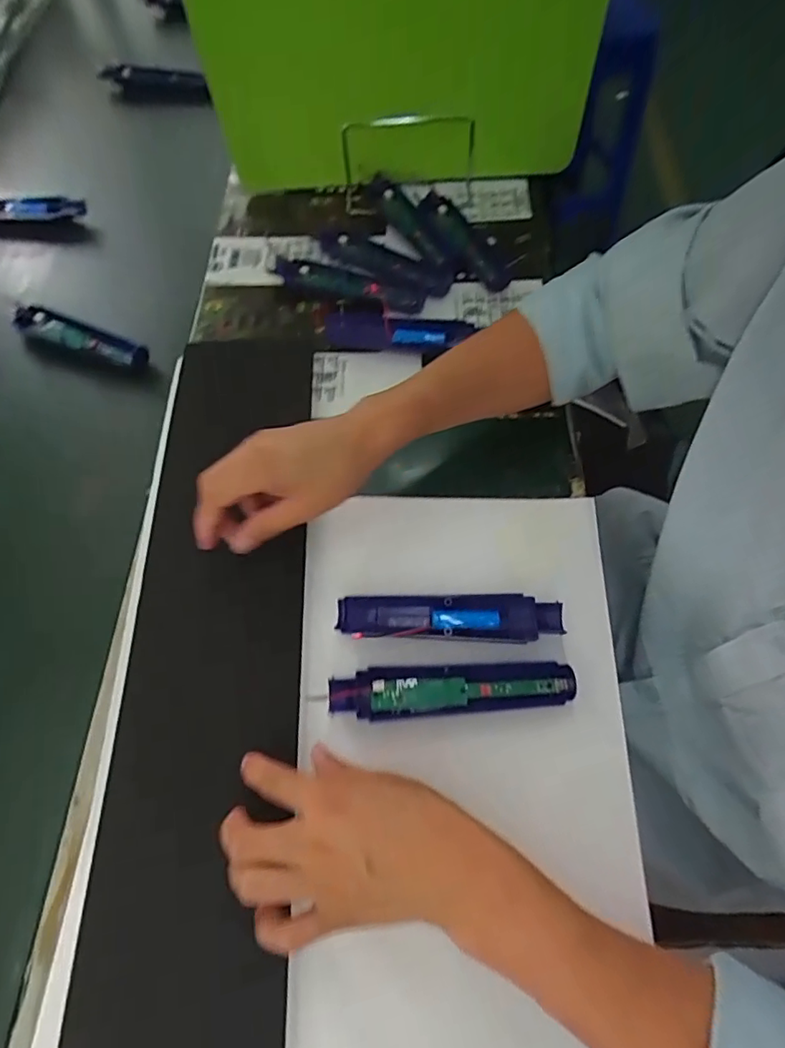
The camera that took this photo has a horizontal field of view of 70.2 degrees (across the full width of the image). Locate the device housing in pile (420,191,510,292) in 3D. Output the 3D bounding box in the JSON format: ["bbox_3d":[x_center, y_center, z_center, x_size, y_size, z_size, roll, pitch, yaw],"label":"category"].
[{"bbox_3d":[0.081,-0.314,0.618,0.039,0.012,0.158,-25,66,-10],"label":"device housing in pile"}]

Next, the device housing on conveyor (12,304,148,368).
[{"bbox_3d":[-0.326,-0.196,0.585,0.152,0.019,0.027,19,66,11],"label":"device housing on conveyor"}]

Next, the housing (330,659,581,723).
[{"bbox_3d":[0.043,0.117,0.398,0.171,0.016,0.035,-4,64,0],"label":"housing"}]

